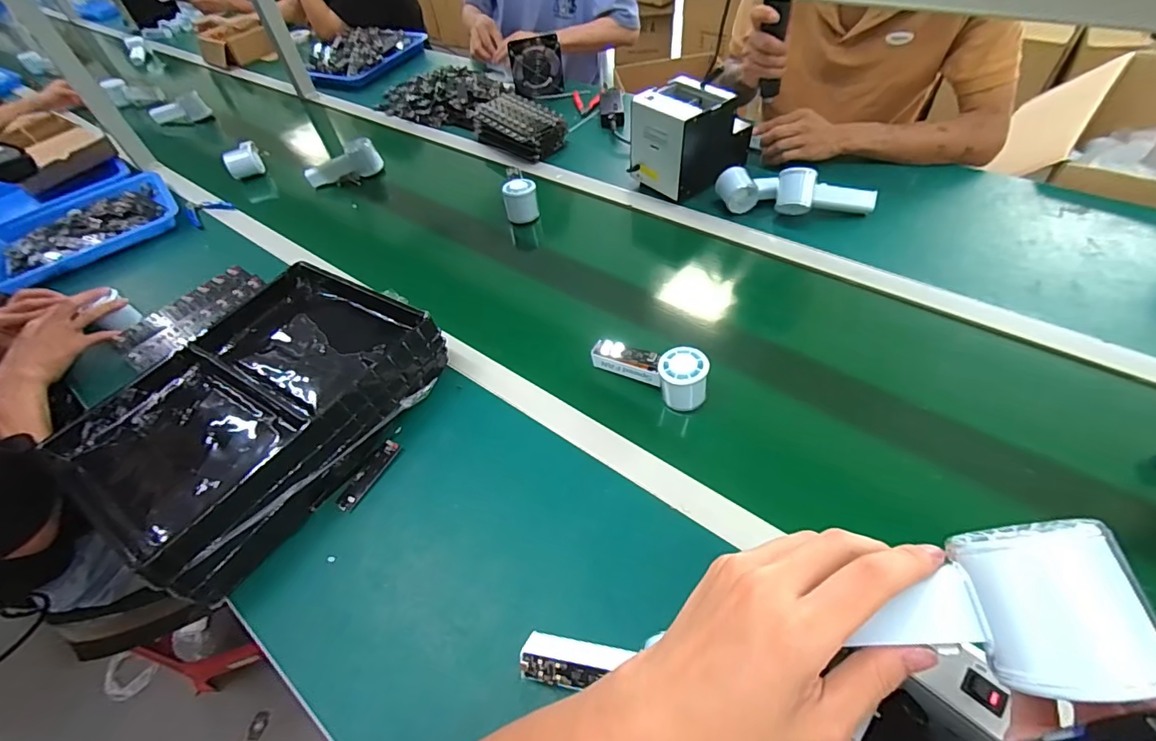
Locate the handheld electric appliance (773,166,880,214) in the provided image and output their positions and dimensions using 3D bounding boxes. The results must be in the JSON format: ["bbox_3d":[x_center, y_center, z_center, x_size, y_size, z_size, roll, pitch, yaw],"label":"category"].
[{"bbox_3d":[0.398,-0.281,0.789,0.151,0.062,0.048,3,52,11],"label":"handheld electric appliance"}]

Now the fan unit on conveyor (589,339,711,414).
[{"bbox_3d":[0.087,-0.002,0.617,0.147,0.065,0.049,15,55,19],"label":"fan unit on conveyor"}]

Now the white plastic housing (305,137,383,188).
[{"bbox_3d":[-0.493,-0.431,1.042,0.153,0.078,0.049,-18,52,7],"label":"white plastic housing"}]

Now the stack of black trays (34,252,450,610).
[{"bbox_3d":[-0.395,0.040,0.614,0.295,0.094,0.374,25,59,25],"label":"stack of black trays"}]

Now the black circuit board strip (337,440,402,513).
[{"bbox_3d":[-0.248,0.123,0.586,0.025,0.007,0.093,21,57,23],"label":"black circuit board strip"}]

